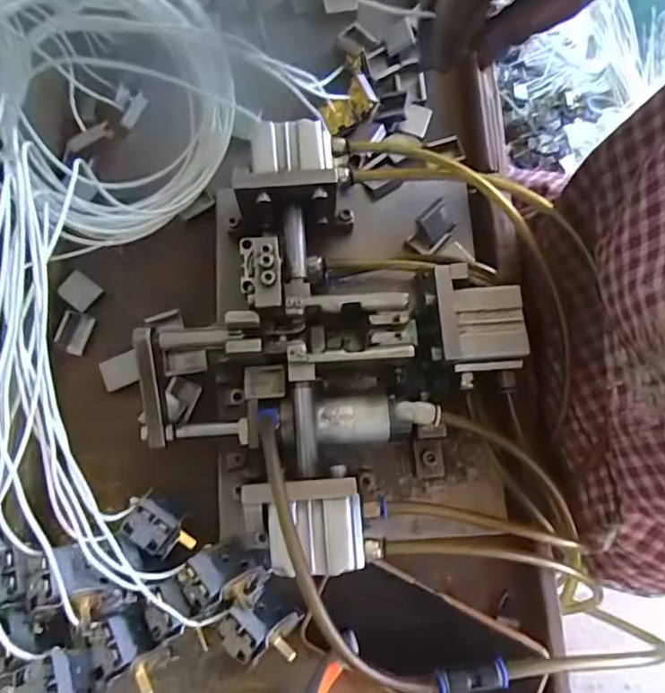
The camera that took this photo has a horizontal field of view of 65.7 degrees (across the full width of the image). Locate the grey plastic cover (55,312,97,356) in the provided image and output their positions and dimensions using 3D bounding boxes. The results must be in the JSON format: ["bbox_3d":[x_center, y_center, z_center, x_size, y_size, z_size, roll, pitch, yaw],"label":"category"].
[{"bbox_3d":[-0.212,-0.011,0.424,0.025,0.010,0.032,18,77,4],"label":"grey plastic cover"}]

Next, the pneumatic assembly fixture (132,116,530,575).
[{"bbox_3d":[0.004,-0.006,0.388,0.274,0.091,0.307,1,76,0],"label":"pneumatic assembly fixture"}]

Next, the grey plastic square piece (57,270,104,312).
[{"bbox_3d":[-0.209,-0.046,0.426,0.030,0.004,0.027,36,79,8],"label":"grey plastic square piece"}]

